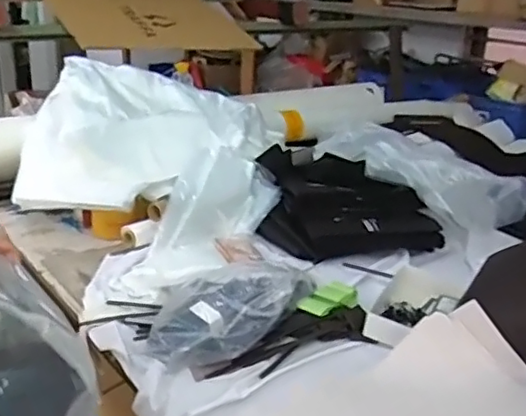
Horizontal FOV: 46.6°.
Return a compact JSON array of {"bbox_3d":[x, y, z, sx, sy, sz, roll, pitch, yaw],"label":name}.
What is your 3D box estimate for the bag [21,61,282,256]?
[{"bbox_3d":[-0.278,-0.178,1.545,0.602,0.259,0.701,0,21,-3],"label":"bag"}]

